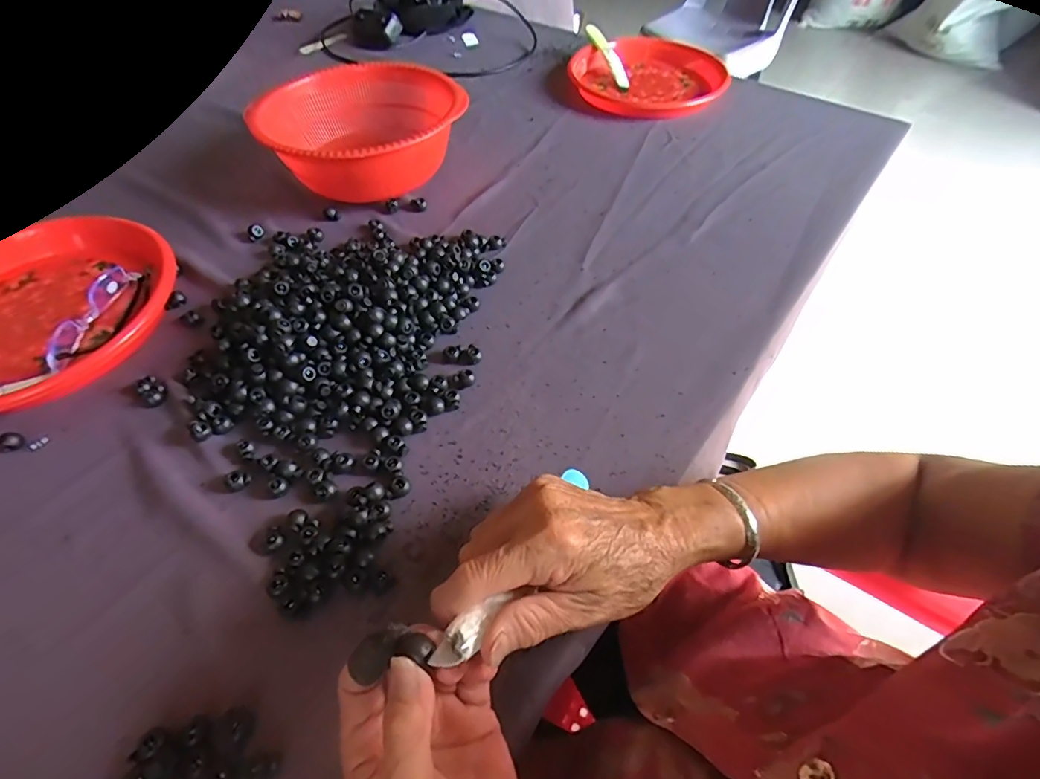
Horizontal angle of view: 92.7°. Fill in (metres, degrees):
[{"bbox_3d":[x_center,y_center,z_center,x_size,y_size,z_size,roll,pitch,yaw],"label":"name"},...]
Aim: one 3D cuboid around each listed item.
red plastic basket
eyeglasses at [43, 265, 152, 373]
[{"bbox_3d":[-0.193,-0.296,0.577,0.201,0.099,0.190,0,55,0],"label":"red plastic basket"},{"bbox_3d":[-0.398,-0.070,0.465,0.037,0.030,0.125,7,56,5],"label":"eyeglasses"}]

